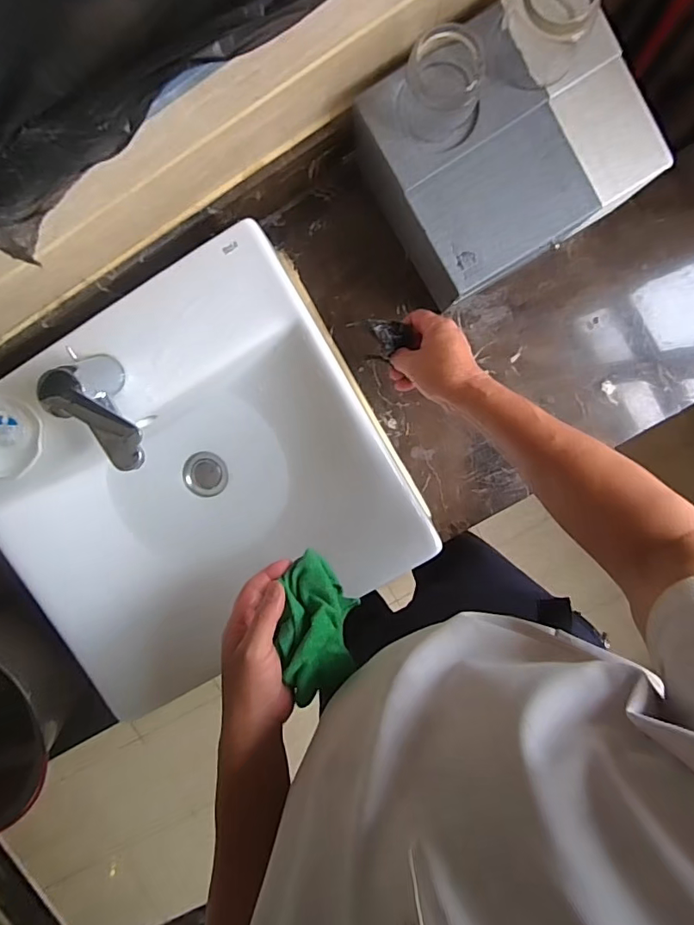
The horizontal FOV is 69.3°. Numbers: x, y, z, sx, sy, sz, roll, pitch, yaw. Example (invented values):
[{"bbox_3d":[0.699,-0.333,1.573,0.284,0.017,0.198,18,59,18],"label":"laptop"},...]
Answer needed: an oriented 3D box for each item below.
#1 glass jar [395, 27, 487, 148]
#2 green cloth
[{"bbox_3d":[0.091,-0.359,0.473,0.082,0.062,0.084,26,98,-2],"label":"glass jar"},{"bbox_3d":[-0.027,0.164,0.499,0.068,0.072,0.131,0,98,2],"label":"green cloth"}]

